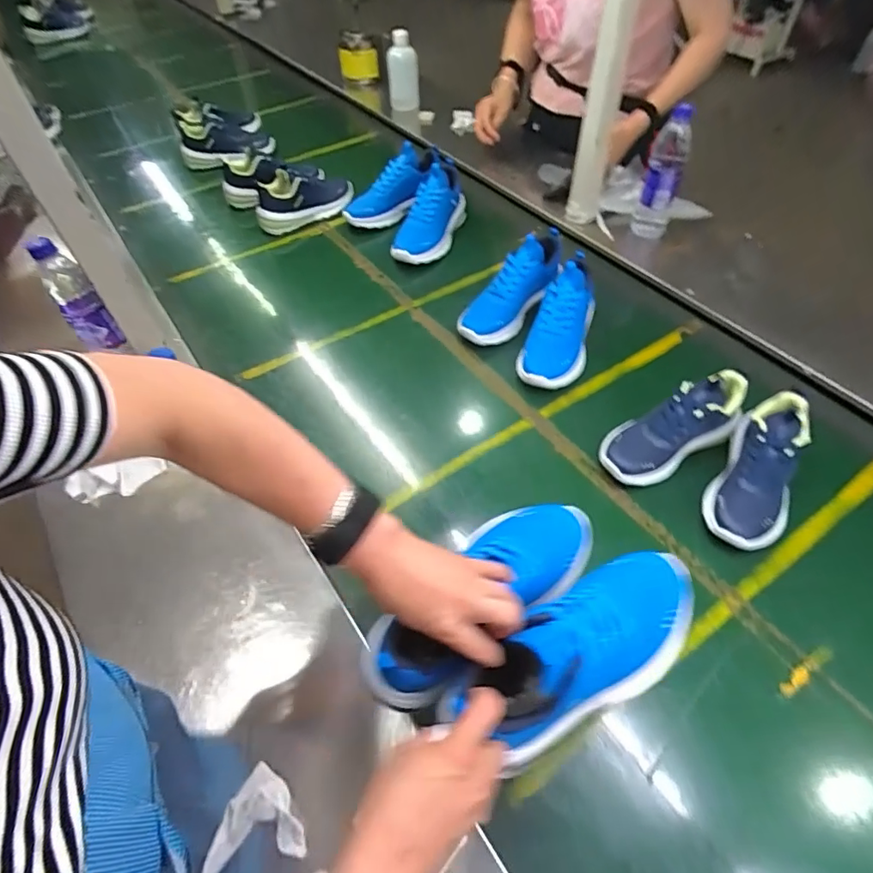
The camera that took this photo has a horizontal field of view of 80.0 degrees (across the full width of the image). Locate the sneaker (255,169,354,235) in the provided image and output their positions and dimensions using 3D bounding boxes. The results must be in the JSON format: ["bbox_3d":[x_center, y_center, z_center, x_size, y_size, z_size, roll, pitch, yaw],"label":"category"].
[{"bbox_3d":[-0.284,-0.520,1.122,0.219,0.090,0.079,-23,56,-14],"label":"sneaker"}]

